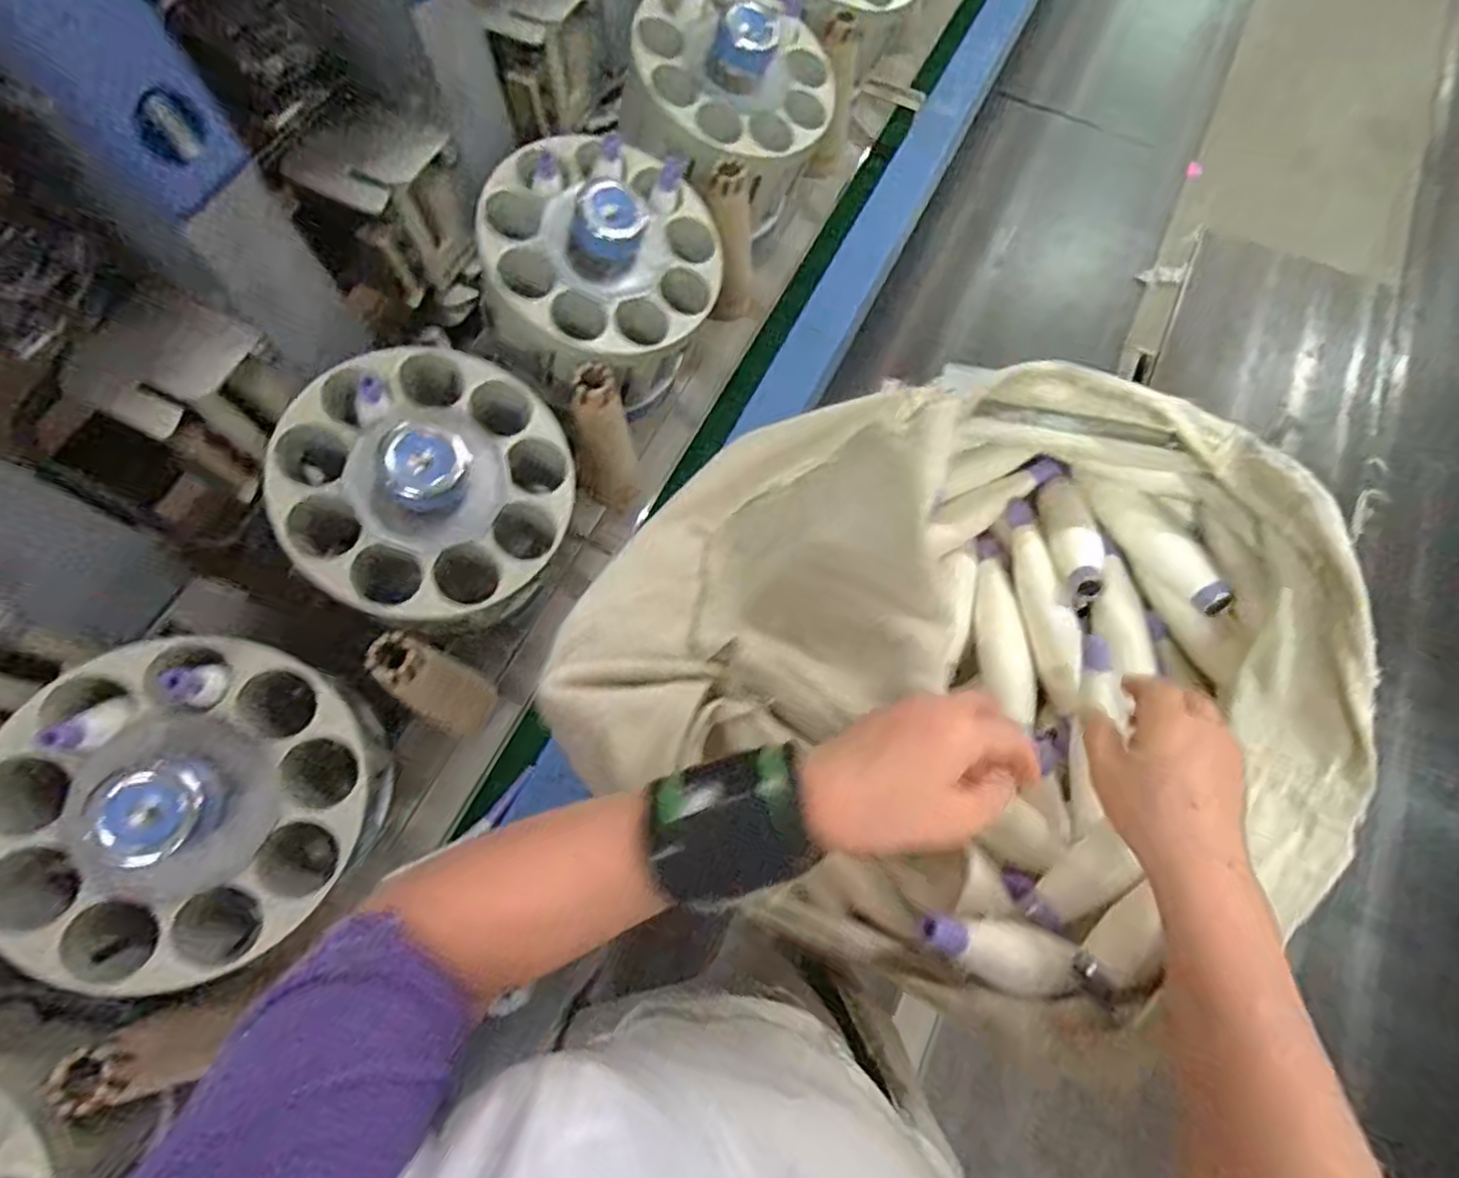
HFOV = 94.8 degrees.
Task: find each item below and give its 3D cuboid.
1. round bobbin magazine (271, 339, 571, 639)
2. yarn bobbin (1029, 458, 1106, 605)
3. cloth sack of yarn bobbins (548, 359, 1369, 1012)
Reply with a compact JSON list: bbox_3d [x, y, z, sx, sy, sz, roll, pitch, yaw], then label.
[{"bbox_3d":[-0.270,-0.091,0.595,0.243,0.072,0.234,-1,95,-13],"label":"round bobbin magazine"},{"bbox_3d":[0.291,-0.051,0.574,0.038,0.043,0.147,6,48,1],"label":"yarn bobbin"},{"bbox_3d":[0.163,0.021,0.450,0.454,0.227,0.434,37,71,13],"label":"cloth sack of yarn bobbins"}]

